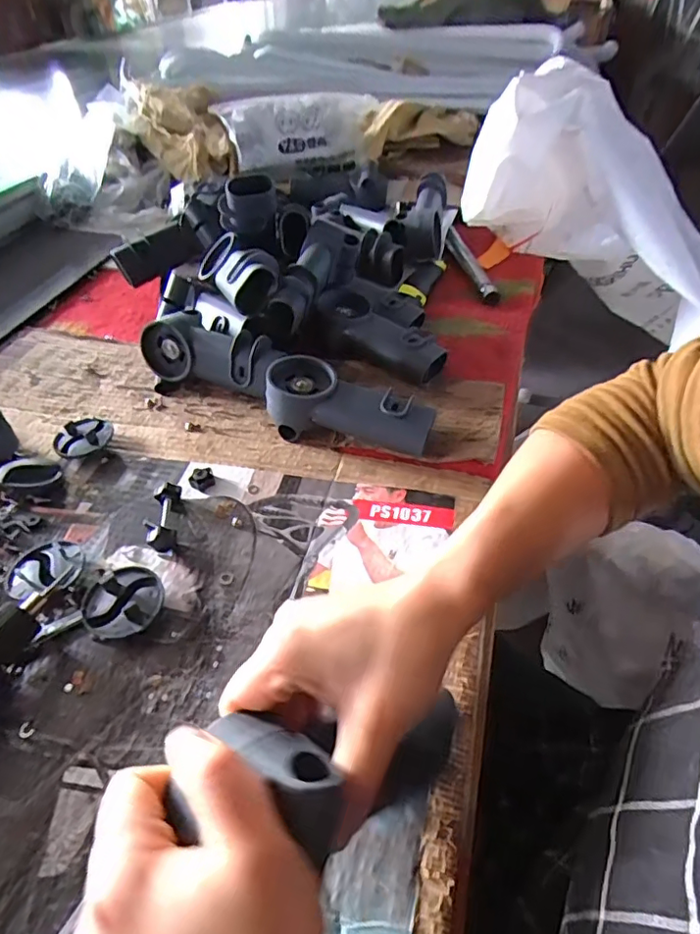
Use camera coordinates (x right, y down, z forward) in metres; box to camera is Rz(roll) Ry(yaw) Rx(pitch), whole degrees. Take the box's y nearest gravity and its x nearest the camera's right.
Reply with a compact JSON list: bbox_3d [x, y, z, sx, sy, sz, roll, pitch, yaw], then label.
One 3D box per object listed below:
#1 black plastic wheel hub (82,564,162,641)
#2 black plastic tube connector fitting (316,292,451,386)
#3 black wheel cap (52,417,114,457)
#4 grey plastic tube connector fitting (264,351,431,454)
[{"bbox_3d":[-0.168,0.101,0.412,0.055,0.020,0.053,-2,44,2],"label":"black plastic wheel hub"},{"bbox_3d":[0.035,-0.152,0.640,0.161,0.044,0.056,39,57,20],"label":"black plastic tube connector fitting"},{"bbox_3d":[-0.266,-0.029,0.557,0.056,0.019,0.056,-2,44,2],"label":"black wheel cap"},{"bbox_3d":[0.001,-0.059,0.535,0.154,0.063,0.061,6,45,11],"label":"grey plastic tube connector fitting"}]

